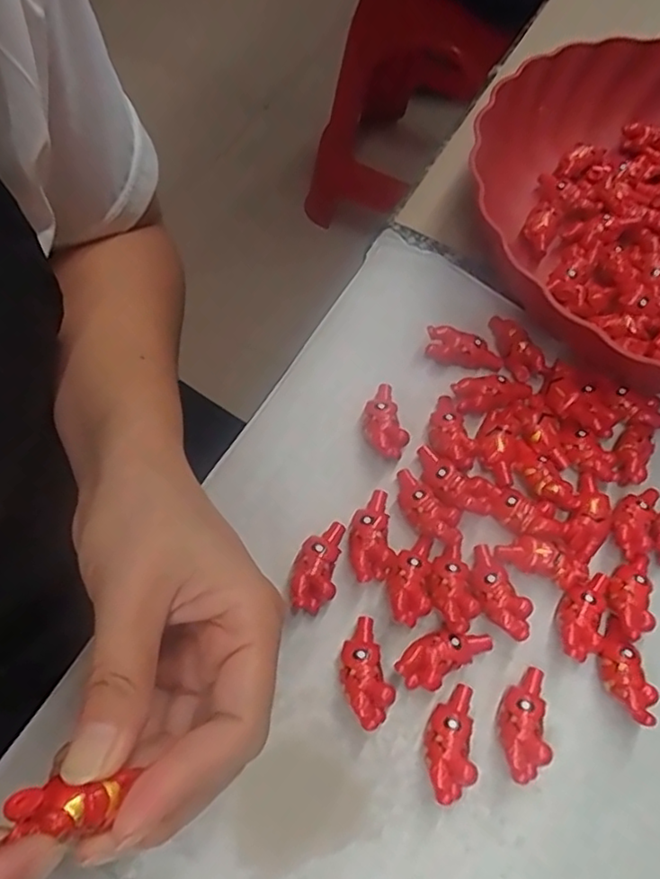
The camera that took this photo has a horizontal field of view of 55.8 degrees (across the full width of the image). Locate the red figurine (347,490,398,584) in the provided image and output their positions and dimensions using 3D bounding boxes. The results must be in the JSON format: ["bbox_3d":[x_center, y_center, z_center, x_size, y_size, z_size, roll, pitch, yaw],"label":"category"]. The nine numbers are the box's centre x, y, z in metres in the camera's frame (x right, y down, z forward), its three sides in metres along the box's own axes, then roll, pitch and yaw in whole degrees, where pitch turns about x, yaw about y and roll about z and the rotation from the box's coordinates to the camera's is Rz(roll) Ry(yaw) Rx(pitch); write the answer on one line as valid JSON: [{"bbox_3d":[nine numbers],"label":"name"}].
[{"bbox_3d":[0.017,0.042,0.269,0.019,0.010,0.040,-6,63,-3],"label":"red figurine"}]

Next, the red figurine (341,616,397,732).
[{"bbox_3d":[0.013,0.092,0.245,0.018,0.013,0.039,-15,64,-8],"label":"red figurine"}]

